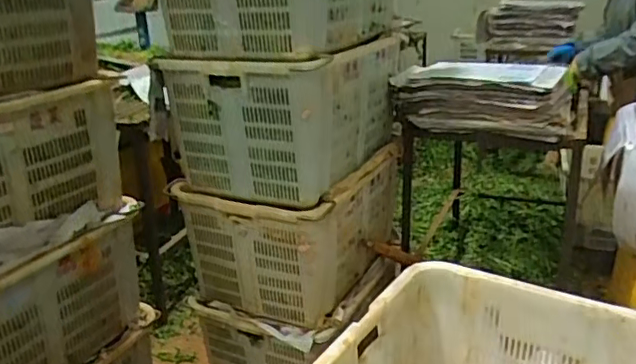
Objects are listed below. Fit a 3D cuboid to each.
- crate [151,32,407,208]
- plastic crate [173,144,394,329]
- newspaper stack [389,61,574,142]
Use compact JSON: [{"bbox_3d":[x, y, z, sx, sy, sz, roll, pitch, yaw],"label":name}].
[{"bbox_3d":[-0.081,-0.197,1.569,0.429,0.345,0.543,9,24,28],"label":"crate"},{"bbox_3d":[-0.074,0.129,1.690,0.446,0.352,0.499,9,24,28],"label":"plastic crate"},{"bbox_3d":[0.519,-0.277,1.771,0.514,0.178,0.358,5,22,19],"label":"newspaper stack"}]

